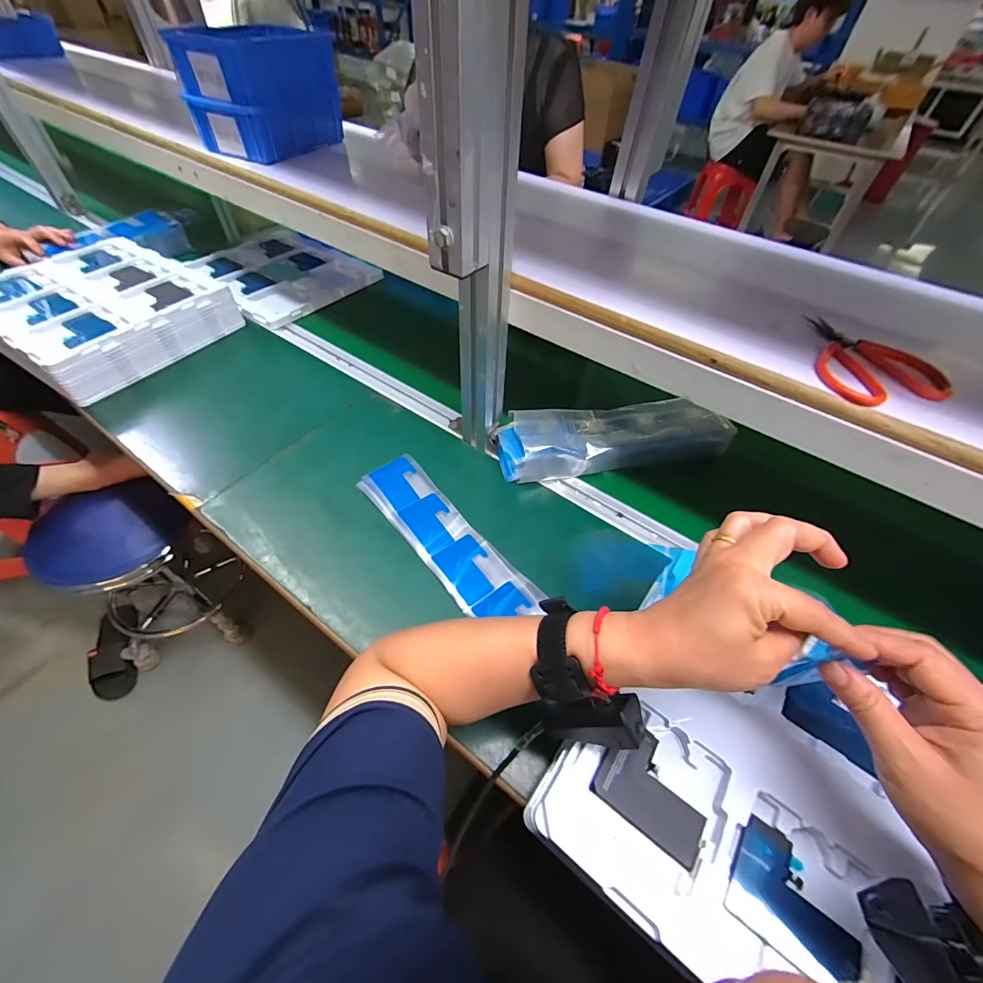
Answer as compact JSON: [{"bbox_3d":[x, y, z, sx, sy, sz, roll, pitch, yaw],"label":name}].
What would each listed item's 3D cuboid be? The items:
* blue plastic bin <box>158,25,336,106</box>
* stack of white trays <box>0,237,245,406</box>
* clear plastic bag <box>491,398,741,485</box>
[{"bbox_3d":[-0.323,-0.589,0.584,0.129,0.074,0.171,24,53,14],"label":"blue plastic bin"},{"bbox_3d":[-0.642,-0.302,0.700,0.320,0.076,0.283,28,54,17],"label":"stack of white trays"},{"bbox_3d":[0.174,-0.069,0.598,0.324,0.082,0.095,-5,51,-9],"label":"clear plastic bag"}]

